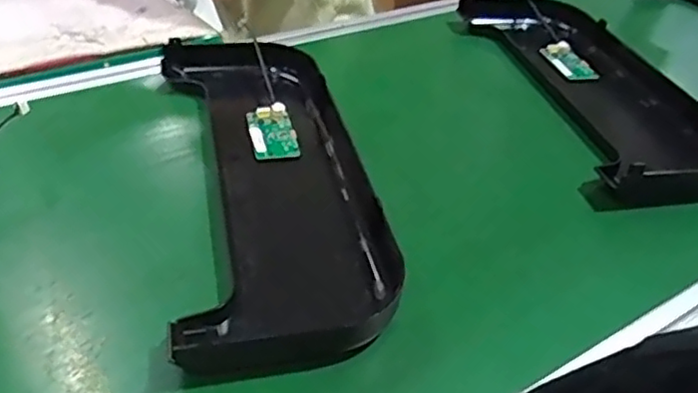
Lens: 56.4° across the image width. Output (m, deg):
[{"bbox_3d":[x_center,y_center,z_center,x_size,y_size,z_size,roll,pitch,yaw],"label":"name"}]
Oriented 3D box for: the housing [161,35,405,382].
[{"bbox_3d":[-0.084,-0.034,0.663,0.185,0.080,0.508,-5,38,-13],"label":"housing"}]

